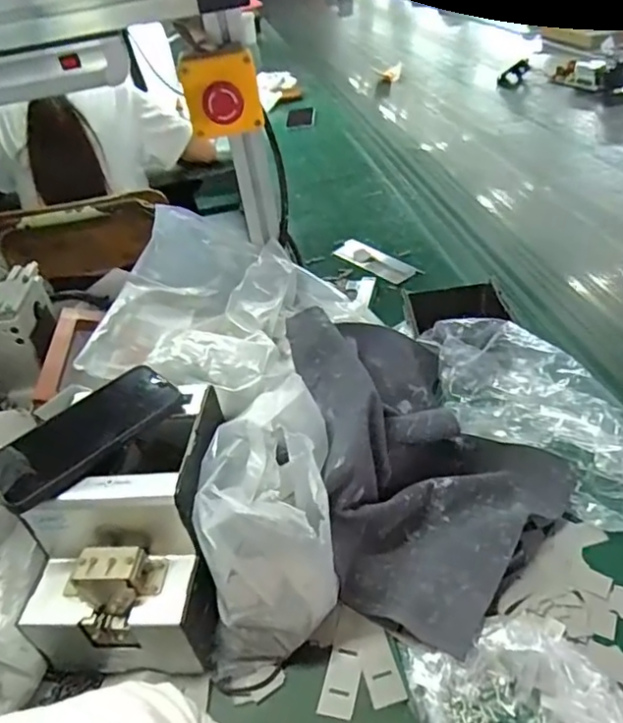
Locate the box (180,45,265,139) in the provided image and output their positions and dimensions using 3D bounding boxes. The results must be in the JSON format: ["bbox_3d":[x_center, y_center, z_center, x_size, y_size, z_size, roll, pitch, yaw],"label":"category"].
[{"bbox_3d":[-0.087,-0.264,0.573,0.070,0.068,0.080,-10,37,-2],"label":"box"}]

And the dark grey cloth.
[{"bbox_3d":[0.079,0.070,0.528,0.268,0.127,0.249,25,47,35],"label":"dark grey cloth"}]

